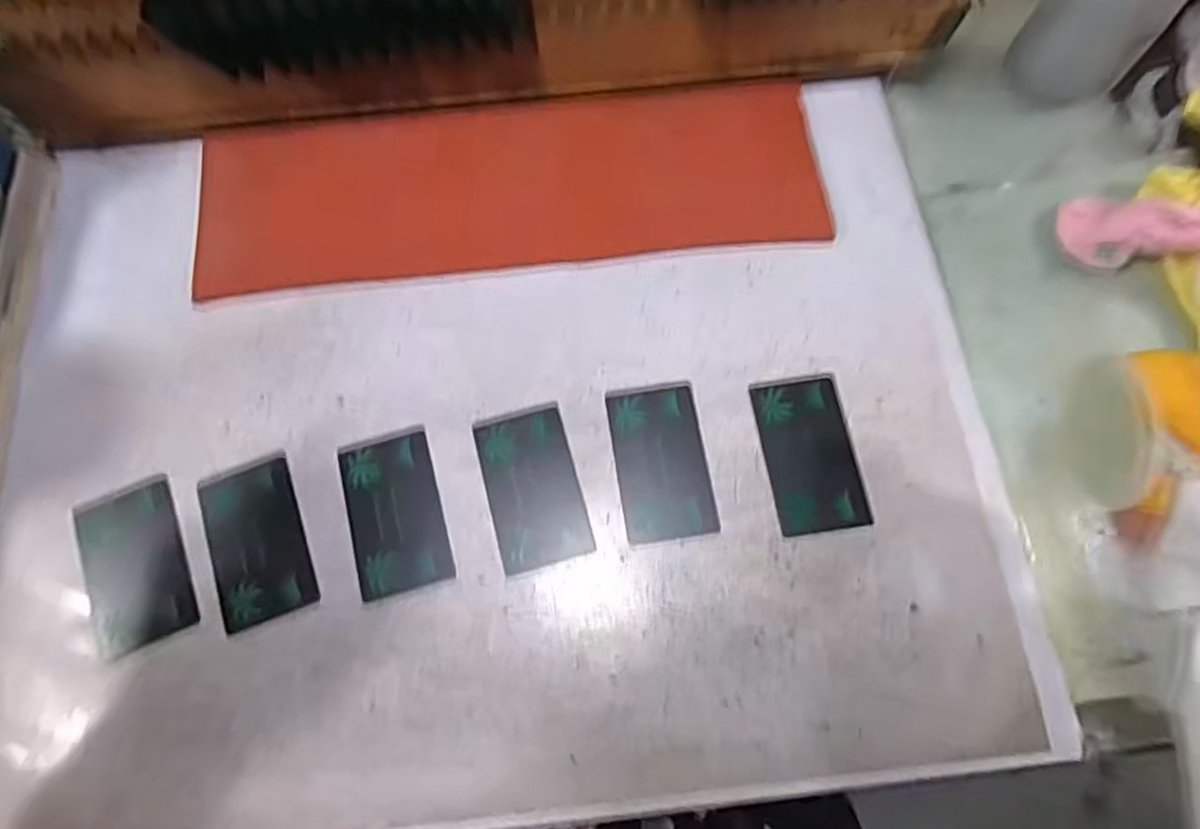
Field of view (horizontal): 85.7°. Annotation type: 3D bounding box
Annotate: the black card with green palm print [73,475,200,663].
[{"bbox_3d":[-0.240,0.079,0.336,0.048,0.006,0.082,-24,73,-6],"label":"black card with green palm print"}]

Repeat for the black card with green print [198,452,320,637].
[{"bbox_3d":[-0.182,0.066,0.341,0.048,0.004,0.085,-21,72,-5],"label":"black card with green print"}]

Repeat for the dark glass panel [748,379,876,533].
[{"bbox_3d":[0.114,0.020,0.349,0.049,0.004,0.085,-8,72,-1],"label":"dark glass panel"}]

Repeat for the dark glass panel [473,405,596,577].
[{"bbox_3d":[-0.036,0.039,0.349,0.048,0.004,0.084,-15,72,-3],"label":"dark glass panel"}]

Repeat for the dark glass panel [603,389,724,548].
[{"bbox_3d":[0.033,0.026,0.351,0.047,0.004,0.082,-9,72,-1],"label":"dark glass panel"}]

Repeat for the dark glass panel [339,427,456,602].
[{"bbox_3d":[-0.109,0.052,0.345,0.048,0.004,0.084,-16,72,-3],"label":"dark glass panel"}]

